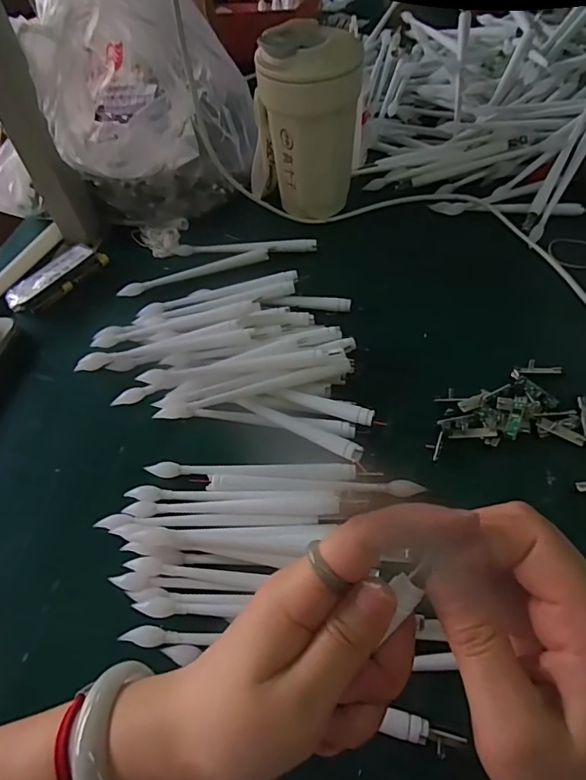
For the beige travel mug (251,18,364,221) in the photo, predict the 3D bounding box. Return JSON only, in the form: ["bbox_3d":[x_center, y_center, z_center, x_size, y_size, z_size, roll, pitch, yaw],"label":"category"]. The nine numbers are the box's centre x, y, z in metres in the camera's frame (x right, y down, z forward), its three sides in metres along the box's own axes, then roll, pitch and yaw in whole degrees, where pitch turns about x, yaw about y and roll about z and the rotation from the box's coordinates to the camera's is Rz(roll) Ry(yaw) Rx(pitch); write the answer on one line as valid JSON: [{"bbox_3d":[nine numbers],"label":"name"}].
[{"bbox_3d":[0.009,-0.248,0.453,0.075,0.155,0.087,-37,60,-19],"label":"beige travel mug"}]

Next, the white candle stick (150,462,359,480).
[{"bbox_3d":[-0.030,0.056,0.331,0.142,0.013,0.011,0,55,5],"label":"white candle stick"}]

